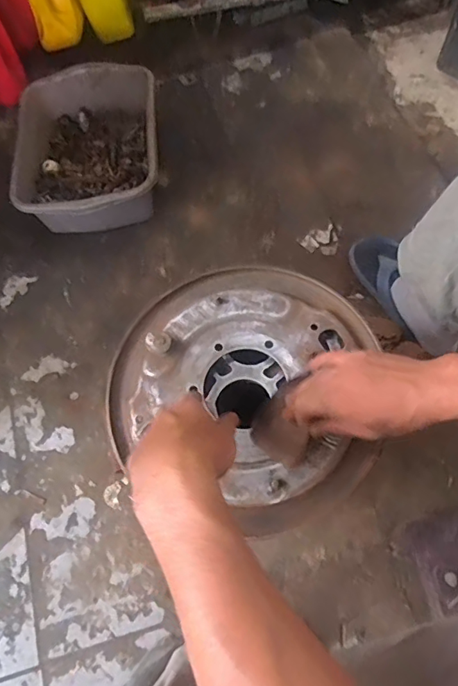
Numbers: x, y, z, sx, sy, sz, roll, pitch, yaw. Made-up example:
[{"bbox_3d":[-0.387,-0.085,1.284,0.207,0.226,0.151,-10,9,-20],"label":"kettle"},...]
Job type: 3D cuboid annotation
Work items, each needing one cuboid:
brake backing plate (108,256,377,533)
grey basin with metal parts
[{"bbox_3d":[0.021,0.036,0.555,0.297,0.030,0.275,-1,67,3],"label":"brake backing plate"},{"bbox_3d":[-0.266,-0.364,0.975,0.268,0.121,0.338,-9,67,-1],"label":"grey basin with metal parts"}]

